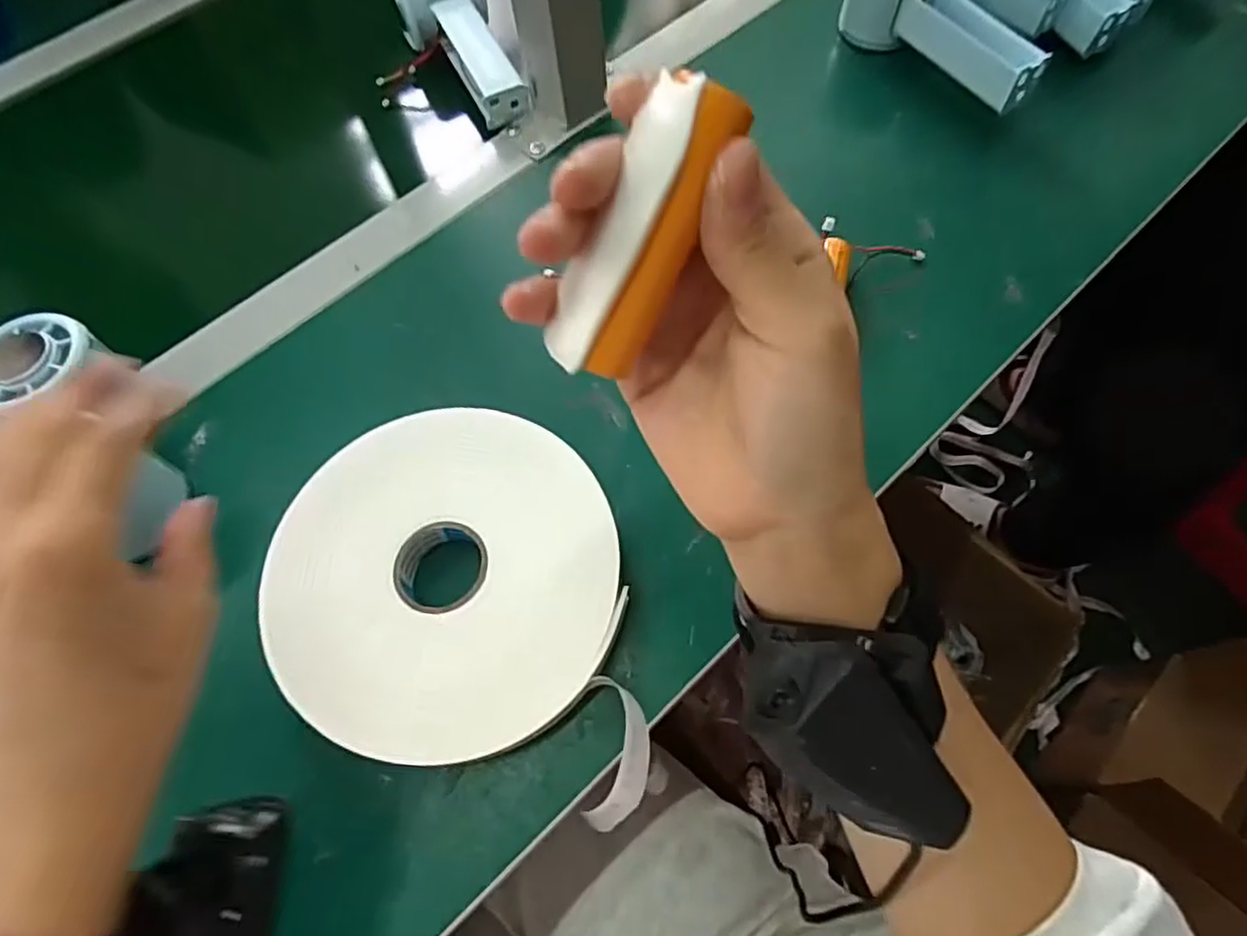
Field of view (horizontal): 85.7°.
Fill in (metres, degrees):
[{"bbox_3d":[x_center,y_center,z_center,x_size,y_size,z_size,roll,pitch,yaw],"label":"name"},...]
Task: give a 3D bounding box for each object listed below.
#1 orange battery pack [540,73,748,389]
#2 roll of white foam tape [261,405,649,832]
[{"bbox_3d":[0.005,-0.057,0.166,0.021,0.020,0.071,32,112,16],"label":"orange battery pack"},{"bbox_3d":[-0.073,0.051,0.306,0.170,0.026,0.156,-1,65,2],"label":"roll of white foam tape"}]

